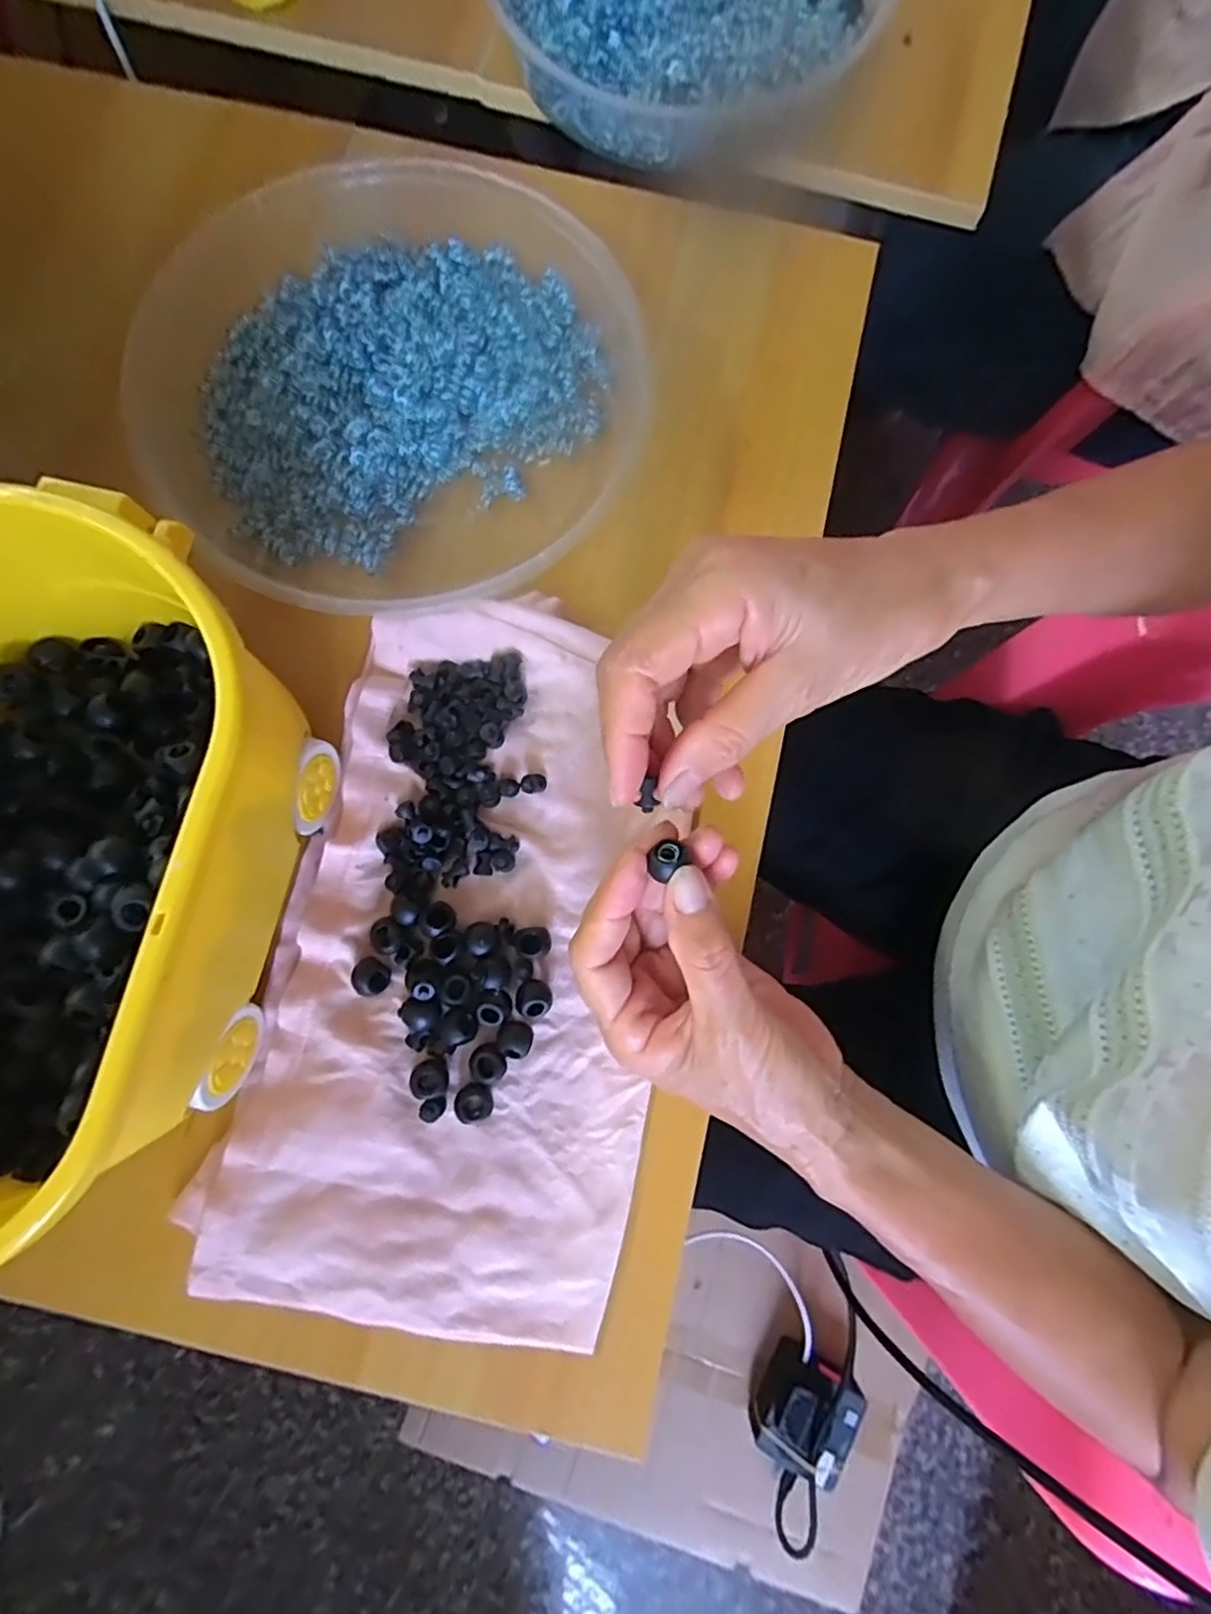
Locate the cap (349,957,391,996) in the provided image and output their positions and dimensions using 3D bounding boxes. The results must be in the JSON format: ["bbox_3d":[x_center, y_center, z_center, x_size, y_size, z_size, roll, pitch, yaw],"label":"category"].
[{"bbox_3d":[-0.099,0.071,0.273,0.014,0.007,0.015,0,79,-1],"label":"cap"}]

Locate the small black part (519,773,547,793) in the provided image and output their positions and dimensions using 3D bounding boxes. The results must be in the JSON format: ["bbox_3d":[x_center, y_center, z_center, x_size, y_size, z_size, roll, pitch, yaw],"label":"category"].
[{"bbox_3d":[-0.032,-0.010,0.291,0.011,0.008,0.009,3,79,-1],"label":"small black part"}]

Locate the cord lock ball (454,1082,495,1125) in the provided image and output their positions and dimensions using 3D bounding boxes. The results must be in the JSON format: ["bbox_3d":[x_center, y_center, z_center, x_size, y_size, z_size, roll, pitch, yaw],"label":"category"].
[{"bbox_3d":[-0.054,0.122,0.269,0.015,0.009,0.016,24,80,3],"label":"cord lock ball"}]

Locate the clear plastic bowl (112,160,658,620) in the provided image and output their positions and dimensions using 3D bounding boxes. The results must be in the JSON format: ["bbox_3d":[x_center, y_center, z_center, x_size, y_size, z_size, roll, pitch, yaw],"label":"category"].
[{"bbox_3d":[-0.109,-0.208,0.311,0.234,0.030,0.214,0,79,-1],"label":"clear plastic bowl"}]

